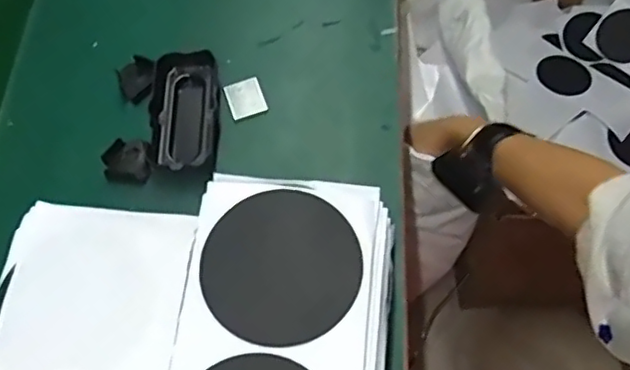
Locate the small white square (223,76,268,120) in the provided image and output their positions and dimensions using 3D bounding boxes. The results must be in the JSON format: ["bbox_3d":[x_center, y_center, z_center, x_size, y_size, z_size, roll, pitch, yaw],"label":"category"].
[{"bbox_3d":[-0.059,-0.074,0.515,0.030,0.004,0.035,-22,71,4],"label":"small white square"}]

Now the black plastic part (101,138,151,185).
[{"bbox_3d":[-0.151,-0.021,0.490,0.036,0.015,0.036,0,61,5],"label":"black plastic part"}]

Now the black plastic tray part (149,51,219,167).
[{"bbox_3d":[-0.107,-0.058,0.496,0.050,0.026,0.104,-4,61,2],"label":"black plastic tray part"}]

